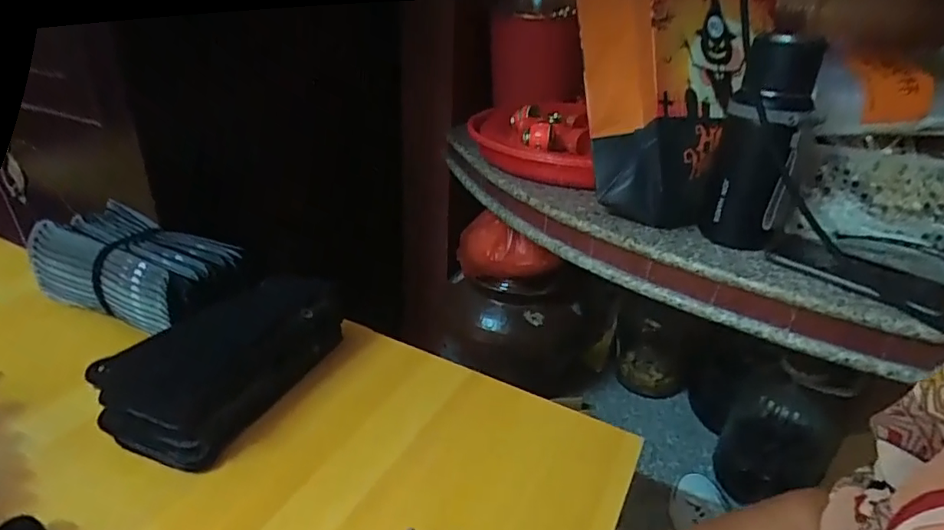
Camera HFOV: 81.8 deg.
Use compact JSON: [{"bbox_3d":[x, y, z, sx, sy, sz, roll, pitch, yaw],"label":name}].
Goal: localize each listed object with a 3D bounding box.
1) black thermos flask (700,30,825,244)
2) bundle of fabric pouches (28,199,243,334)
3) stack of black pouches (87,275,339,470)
[{"bbox_3d":[0.302,-0.124,0.578,0.074,0.214,0.063,16,31,22],"label":"black thermos flask"},{"bbox_3d":[-0.348,0.002,0.565,0.204,0.075,0.086,14,30,18],"label":"bundle of fabric pouches"},{"bbox_3d":[-0.203,0.073,0.483,0.092,0.074,0.211,13,30,17],"label":"stack of black pouches"}]

